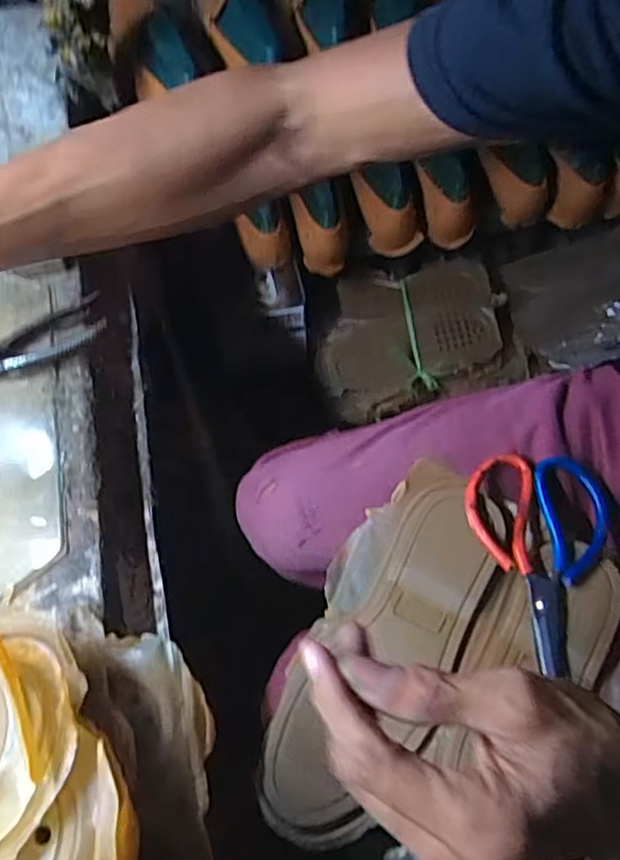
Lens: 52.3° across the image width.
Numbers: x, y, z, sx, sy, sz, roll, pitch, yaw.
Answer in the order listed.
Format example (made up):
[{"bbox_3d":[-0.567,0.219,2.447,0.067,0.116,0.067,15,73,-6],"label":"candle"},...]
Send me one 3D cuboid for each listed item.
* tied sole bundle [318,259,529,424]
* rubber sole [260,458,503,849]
[{"bbox_3d":[0.171,-0.168,1.072,0.339,0.085,0.244,-13,67,-6],"label":"tied sole bundle"},{"bbox_3d":[0.051,0.154,0.475,0.112,0.017,0.285,22,67,25],"label":"rubber sole"}]

